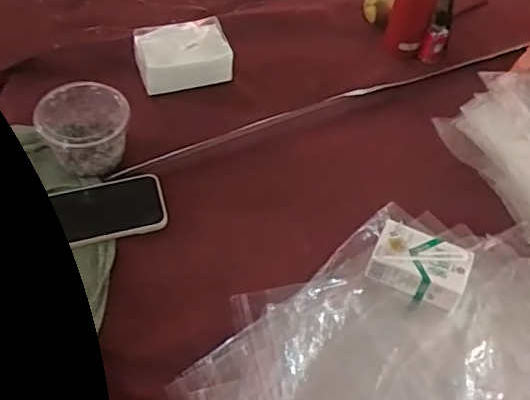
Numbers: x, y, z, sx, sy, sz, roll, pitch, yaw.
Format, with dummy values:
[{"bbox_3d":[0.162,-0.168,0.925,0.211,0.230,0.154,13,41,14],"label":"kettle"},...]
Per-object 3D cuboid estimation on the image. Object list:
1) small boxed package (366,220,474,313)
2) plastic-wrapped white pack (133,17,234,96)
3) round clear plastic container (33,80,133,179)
[{"bbox_3d":[0.184,0.077,0.670,0.111,0.039,0.070,22,53,12],"label":"small boxed package"},{"bbox_3d":[-0.124,-0.219,0.856,0.139,0.071,0.074,-11,53,-13],"label":"plastic-wrapped white pack"},{"bbox_3d":[-0.236,-0.095,0.746,0.116,0.072,0.097,-6,52,-9],"label":"round clear plastic container"}]

